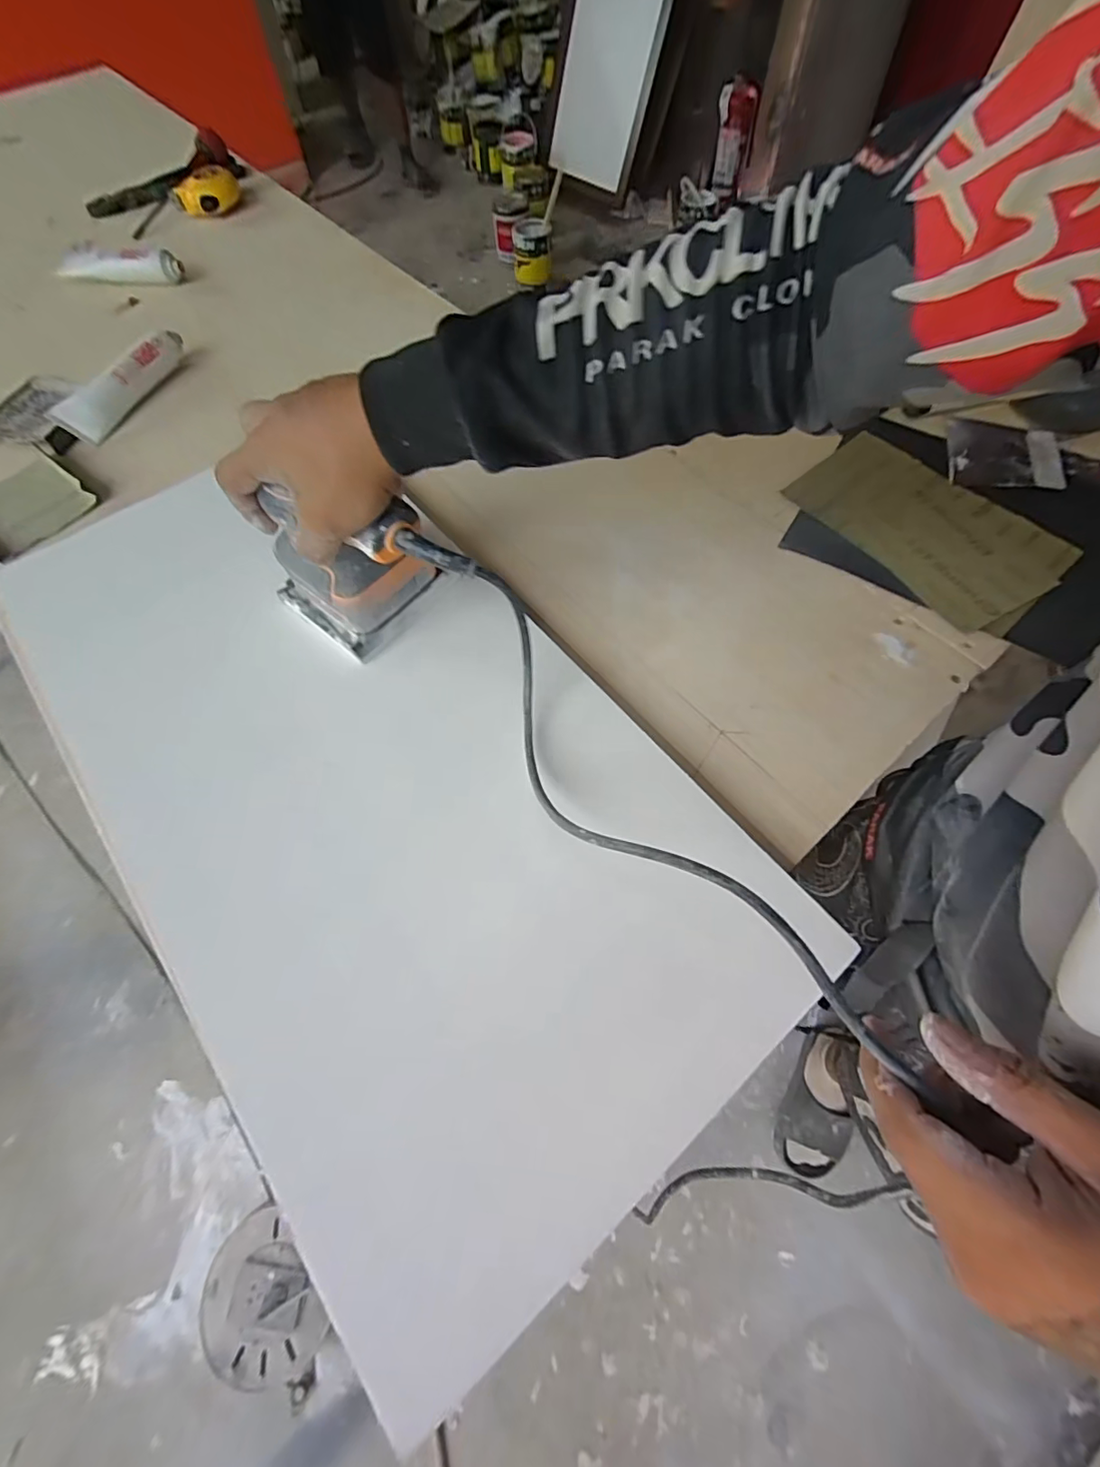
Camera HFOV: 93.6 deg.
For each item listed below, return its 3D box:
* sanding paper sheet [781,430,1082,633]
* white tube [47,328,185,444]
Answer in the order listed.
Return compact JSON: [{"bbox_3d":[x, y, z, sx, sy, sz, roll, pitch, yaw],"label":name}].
[{"bbox_3d":[0.348,-0.196,0.479,0.146,0.010,0.215,-36,73,-12],"label":"sanding paper sheet"},{"bbox_3d":[-0.467,-0.386,0.569,0.033,0.038,0.160,25,70,9],"label":"white tube"}]

